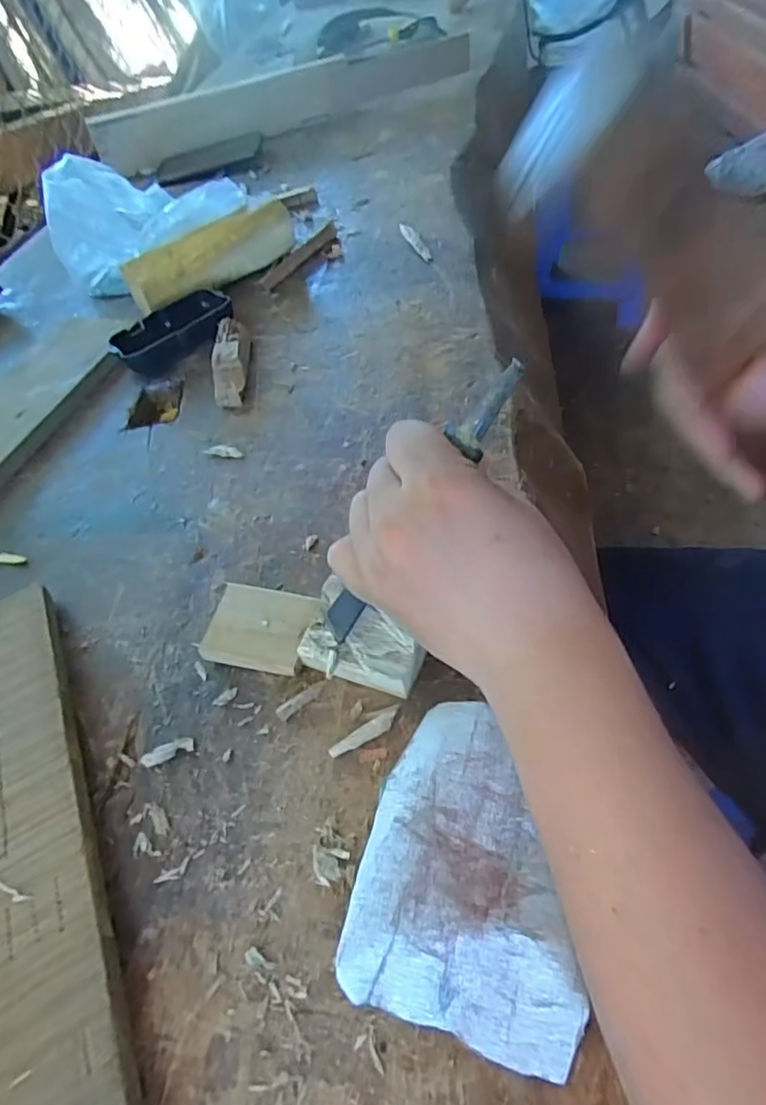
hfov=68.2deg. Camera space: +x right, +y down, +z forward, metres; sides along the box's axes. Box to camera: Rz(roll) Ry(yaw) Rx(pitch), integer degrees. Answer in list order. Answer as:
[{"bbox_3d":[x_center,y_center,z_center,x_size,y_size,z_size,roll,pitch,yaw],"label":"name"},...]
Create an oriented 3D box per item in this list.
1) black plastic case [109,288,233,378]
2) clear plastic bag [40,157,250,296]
[{"bbox_3d":[-0.193,-0.203,0.518,0.070,0.024,0.113,24,60,27],"label":"black plastic case"},{"bbox_3d":[-0.244,-0.341,0.579,0.190,0.103,0.086,-2,52,9],"label":"clear plastic bag"}]

